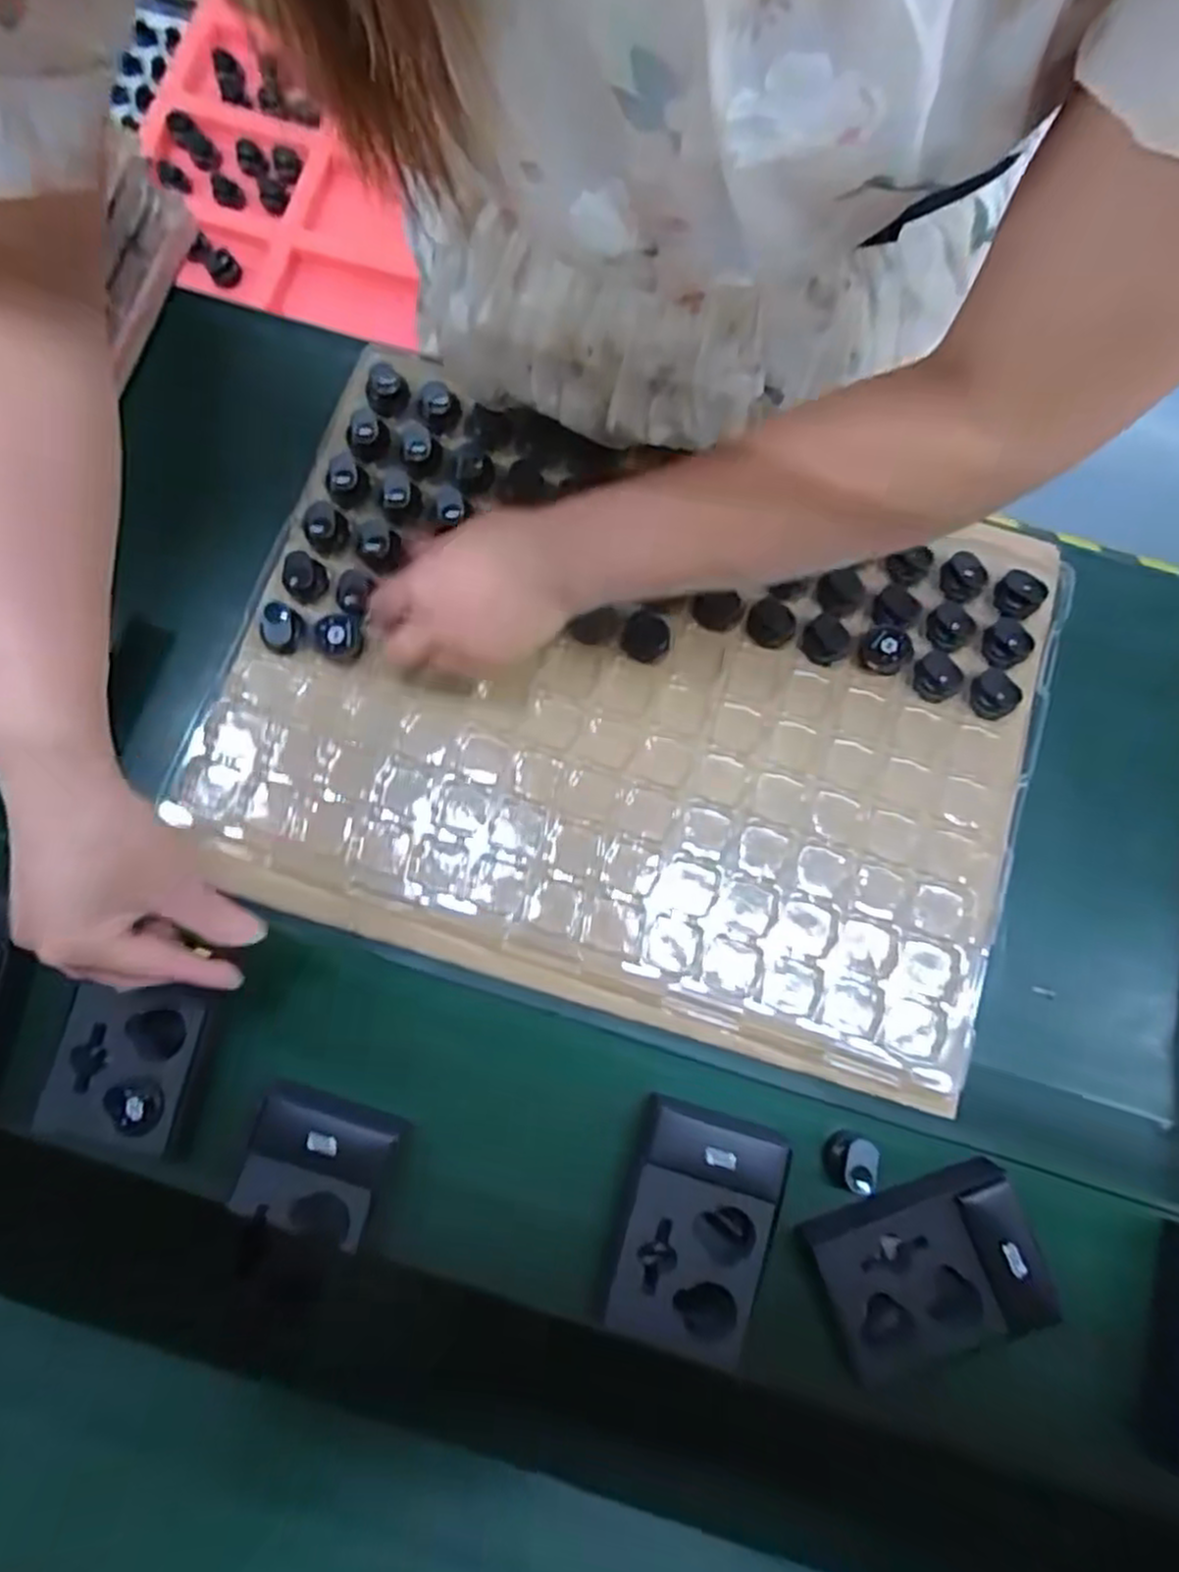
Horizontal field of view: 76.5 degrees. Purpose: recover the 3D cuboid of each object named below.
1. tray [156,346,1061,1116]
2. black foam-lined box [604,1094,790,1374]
[{"bbox_3d":[0.024,-0.048,0.482,0.503,0.024,0.370,16,79,2],"label":"tray"},{"bbox_3d":[0.060,0.253,0.428,0.078,0.026,0.127,15,79,2],"label":"black foam-lined box"}]

